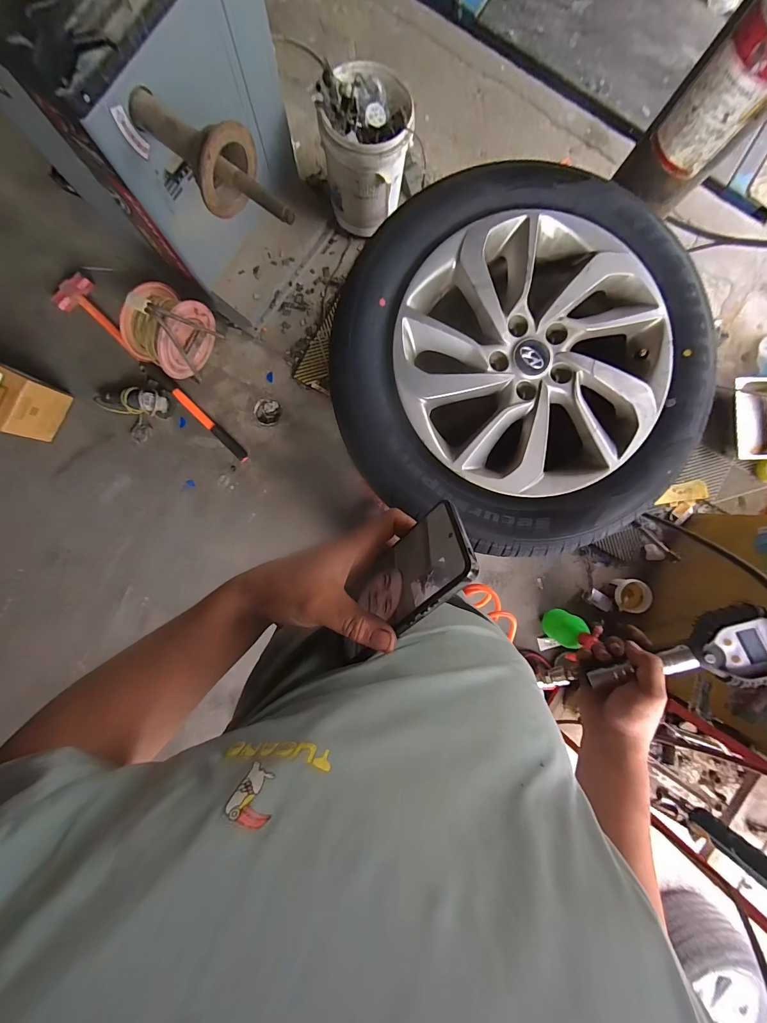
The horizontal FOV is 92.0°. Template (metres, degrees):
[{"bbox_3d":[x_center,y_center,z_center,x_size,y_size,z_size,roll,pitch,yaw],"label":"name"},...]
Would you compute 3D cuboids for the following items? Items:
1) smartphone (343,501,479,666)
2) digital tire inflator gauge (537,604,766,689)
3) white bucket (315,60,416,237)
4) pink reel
[{"bbox_3d":[0.012,0.062,0.310,0.013,0.077,0.157,23,127,-31],"label":"smartphone"},{"bbox_3d":[0.328,0.183,0.448,0.262,0.036,0.079,-23,87,24],"label":"digital tire inflator gauge"},{"bbox_3d":[-0.054,-1.216,1.269,0.293,0.324,0.304,0,90,-3],"label":"white bucket"},{"bbox_3d":[-0.750,-0.634,1.297,0.217,0.301,0.269,29,89,-2],"label":"pink reel"}]

